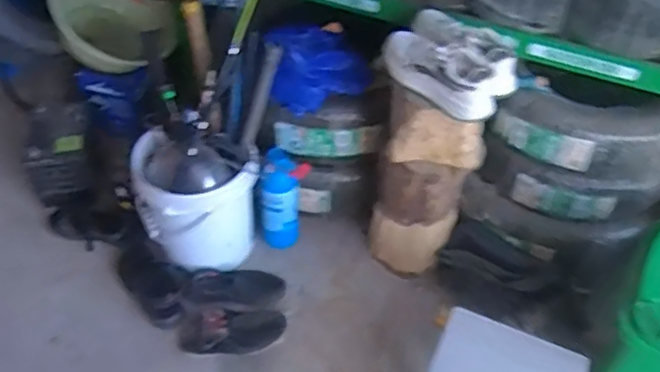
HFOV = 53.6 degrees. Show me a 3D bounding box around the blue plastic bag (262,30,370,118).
[{"bbox_3d":[-0.020,-0.296,1.568,0.244,0.153,0.215,-7,47,-8],"label":"blue plastic bag"}]

